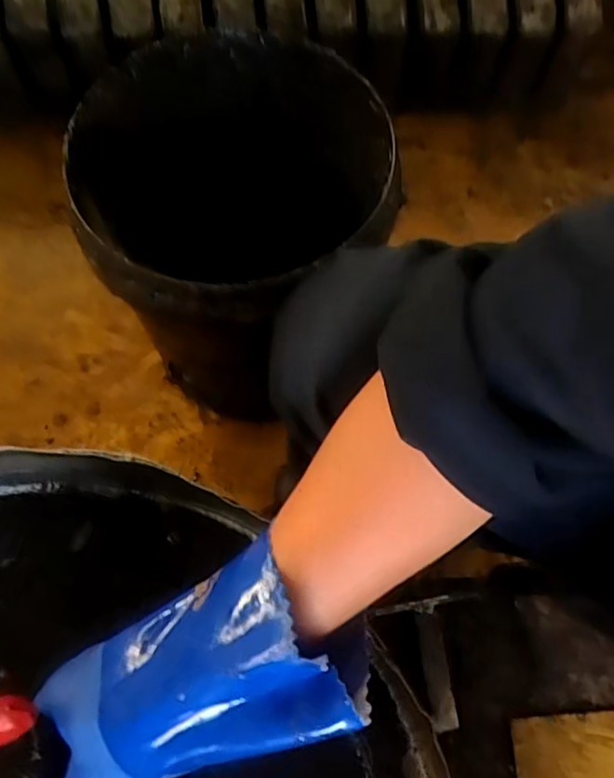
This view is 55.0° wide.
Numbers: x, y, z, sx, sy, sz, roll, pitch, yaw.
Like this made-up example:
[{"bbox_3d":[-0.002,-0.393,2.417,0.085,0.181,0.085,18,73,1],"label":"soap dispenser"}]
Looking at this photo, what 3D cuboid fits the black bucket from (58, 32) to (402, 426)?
[{"bbox_3d":[-0.068,-0.161,0.695,0.307,0.345,0.337,0,67,-1],"label":"black bucket"}]

